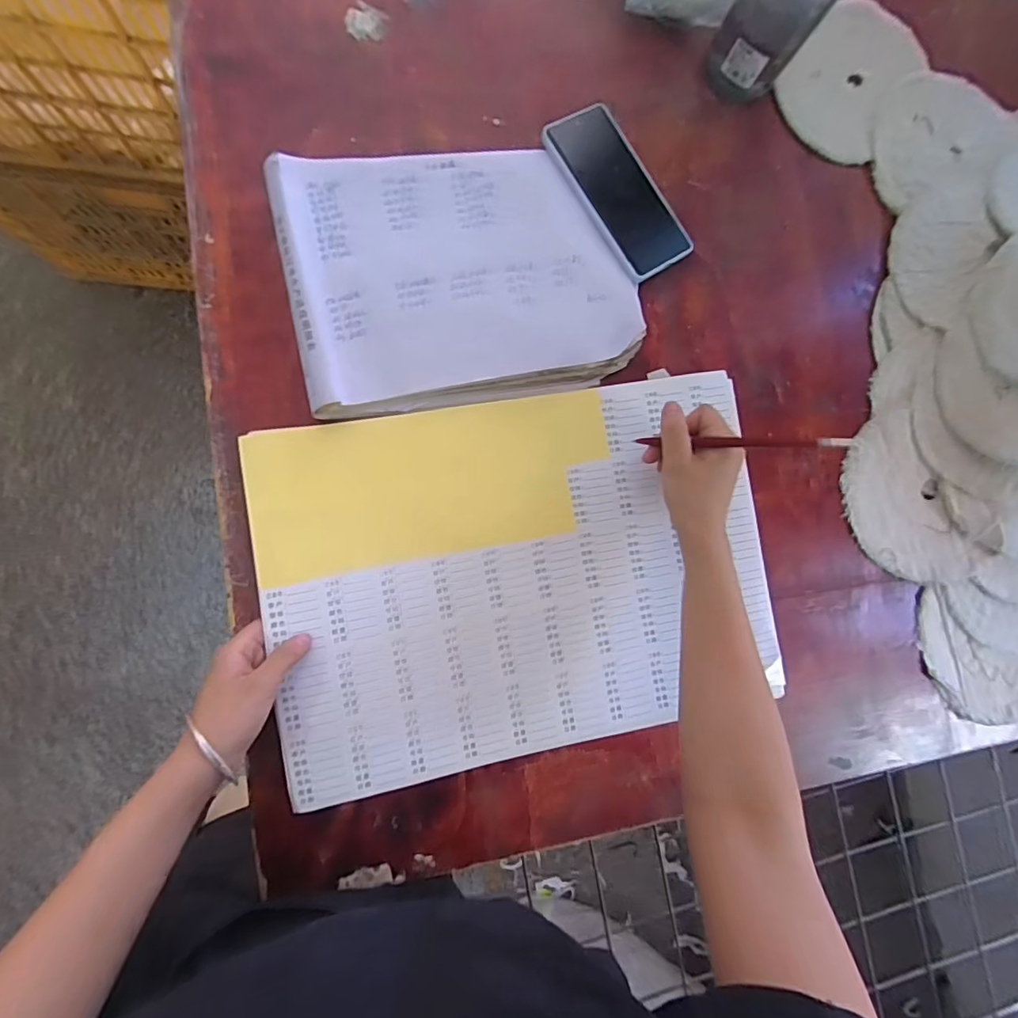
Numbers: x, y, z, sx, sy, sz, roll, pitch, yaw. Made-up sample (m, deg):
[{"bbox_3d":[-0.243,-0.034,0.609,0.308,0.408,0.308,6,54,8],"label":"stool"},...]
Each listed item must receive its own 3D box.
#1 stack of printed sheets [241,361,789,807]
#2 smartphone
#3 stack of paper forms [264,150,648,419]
[{"bbox_3d":[0.020,0.054,0.447,0.438,0.017,0.308,-12,88,-9],"label":"stack of printed sheets"},{"bbox_3d":[0.105,-0.302,0.481,0.074,0.017,0.163,-33,95,-6],"label":"smartphone"},{"bbox_3d":[-0.039,-0.210,0.453,0.295,0.032,0.220,-10,88,-9],"label":"stack of paper forms"}]

